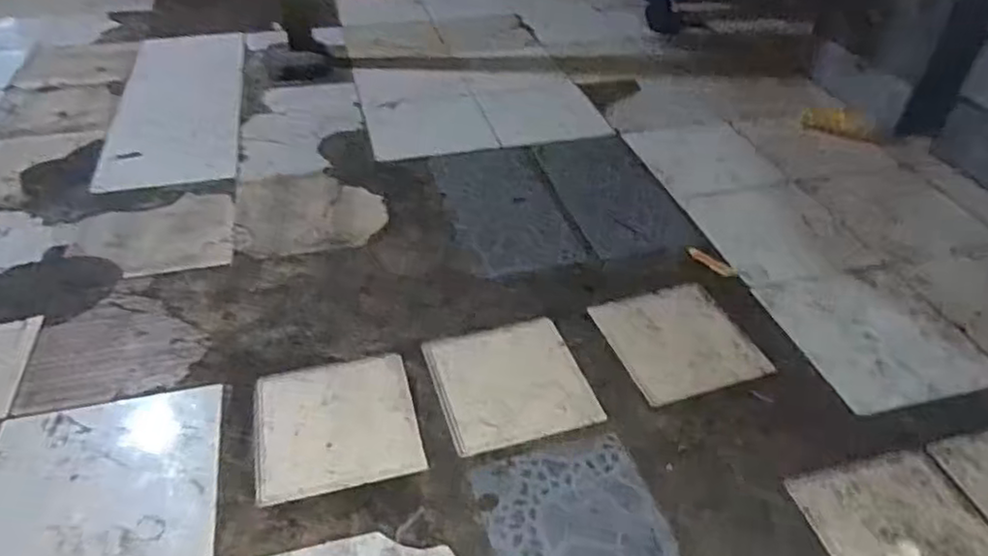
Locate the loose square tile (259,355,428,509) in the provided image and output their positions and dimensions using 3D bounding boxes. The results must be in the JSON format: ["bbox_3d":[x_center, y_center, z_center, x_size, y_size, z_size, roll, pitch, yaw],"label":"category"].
[{"bbox_3d":[-0.306,0.273,1.295,0.300,0.021,0.299,-10,40,-12],"label":"loose square tile"}]

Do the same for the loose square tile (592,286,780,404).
[{"bbox_3d":[0.412,0.138,1.502,0.300,0.015,0.310,-12,41,-15],"label":"loose square tile"}]

